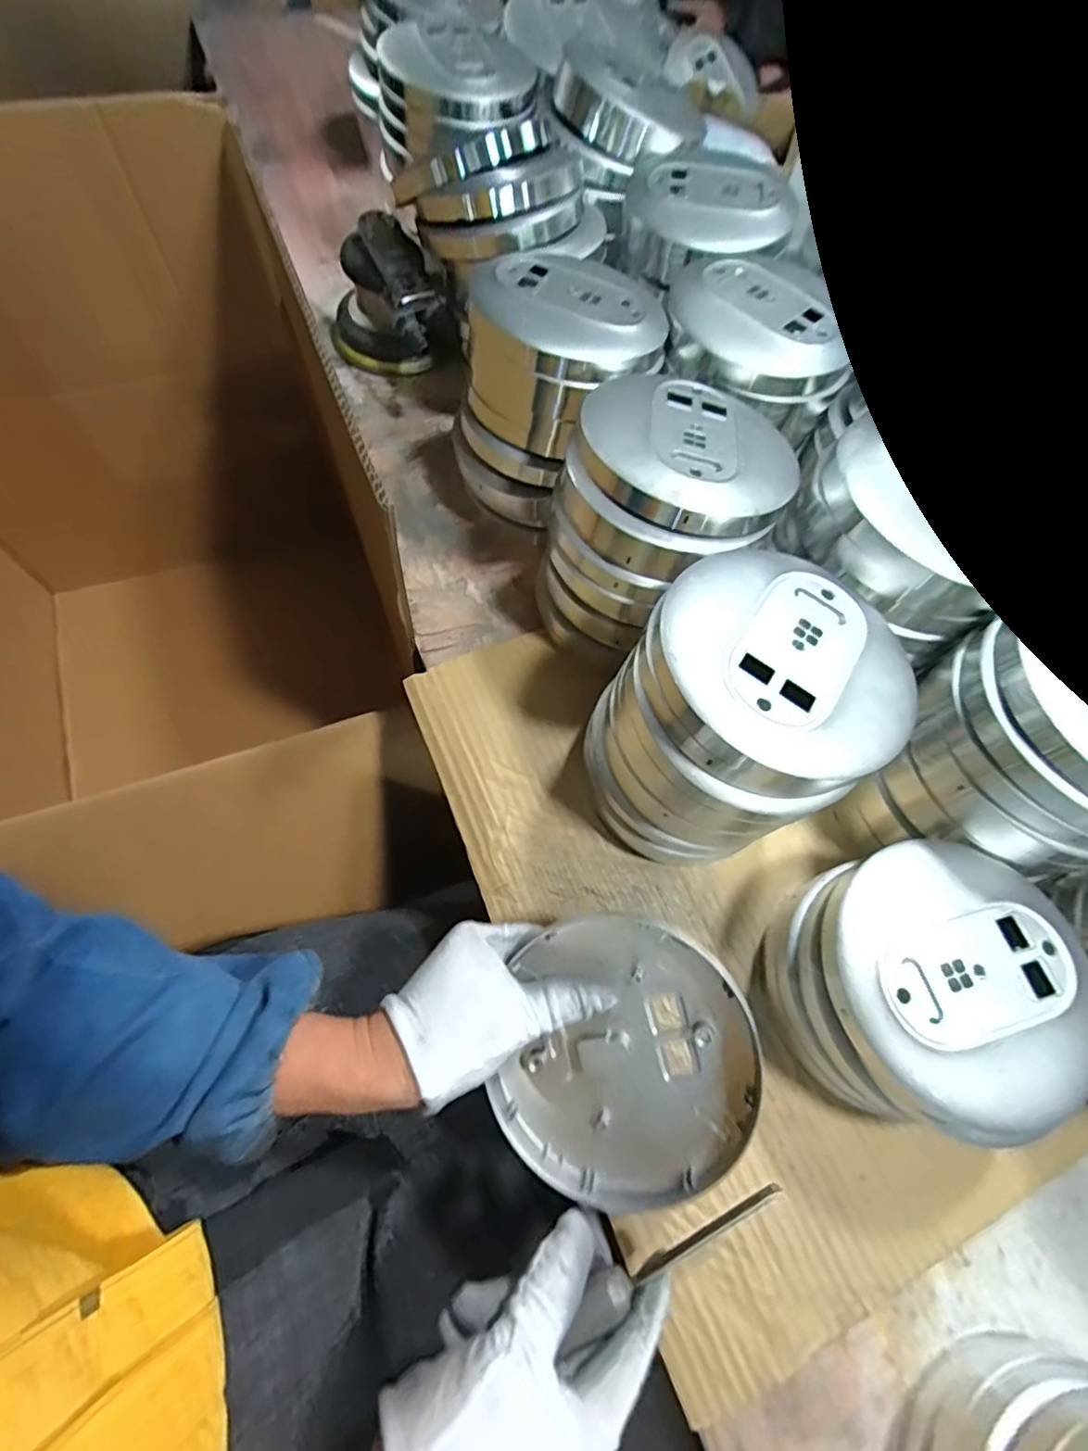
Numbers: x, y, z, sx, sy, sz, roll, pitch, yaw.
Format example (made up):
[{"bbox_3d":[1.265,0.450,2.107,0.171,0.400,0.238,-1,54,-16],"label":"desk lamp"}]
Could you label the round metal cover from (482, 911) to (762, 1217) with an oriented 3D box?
[{"bbox_3d":[0.042,0.168,0.304,0.121,0.017,0.136,12,90,12],"label":"round metal cover"}]

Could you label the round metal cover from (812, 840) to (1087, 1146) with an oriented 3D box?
[{"bbox_3d":[0.212,0.127,0.305,0.133,0.023,0.130,1,68,-2],"label":"round metal cover"}]

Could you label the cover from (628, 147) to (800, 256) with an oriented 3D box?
[{"bbox_3d":[0.135,-0.427,0.485,0.126,0.022,0.126,2,66,-4],"label":"cover"}]

